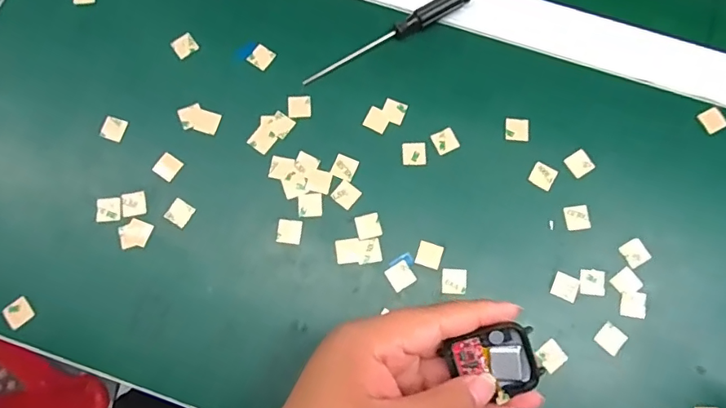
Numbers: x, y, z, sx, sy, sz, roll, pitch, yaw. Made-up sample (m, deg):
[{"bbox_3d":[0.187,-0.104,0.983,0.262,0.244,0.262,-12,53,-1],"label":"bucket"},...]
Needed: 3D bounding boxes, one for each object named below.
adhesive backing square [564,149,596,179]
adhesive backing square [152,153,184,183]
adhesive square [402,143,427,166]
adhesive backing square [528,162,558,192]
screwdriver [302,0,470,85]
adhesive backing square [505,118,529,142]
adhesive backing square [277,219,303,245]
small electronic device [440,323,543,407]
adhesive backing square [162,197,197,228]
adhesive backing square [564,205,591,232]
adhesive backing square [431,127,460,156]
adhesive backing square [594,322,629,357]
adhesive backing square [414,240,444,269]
[{"bbox_3d":[0.146,-0.027,0.333,0.016,0.004,0.016,-33,80,-3],"label":"adhesive backing square"},{"bbox_3d":[-0.131,-0.025,0.332,0.015,0.004,0.016,34,78,7],"label":"adhesive backing square"},{"bbox_3d":[0.035,-0.034,0.335,0.016,0.004,0.016,-1,78,-5],"label":"adhesive square"},{"bbox_3d":[0.121,-0.019,0.332,0.015,0.004,0.016,30,82,9],"label":"adhesive backing square"},{"bbox_3d":[0.019,-0.116,0.346,0.130,0.014,0.014,-30,78,-8],"label":"screwdriver"},{"bbox_3d":[0.106,-0.051,0.338,0.016,0.004,0.017,4,81,0],"label":"adhesive backing square"},{"bbox_3d":[-0.048,0.018,0.321,0.015,0.004,0.016,8,76,1],"label":"adhesive backing square"},{"bbox_3d":[0.068,0.082,0.254,0.043,0.013,0.035,-18,77,-5],"label":"small electronic device"},{"bbox_3d":[-0.120,0.006,0.325,0.015,0.004,0.015,32,78,7],"label":"adhesive backing square"},{"bbox_3d":[0.141,0.009,0.325,0.016,0.004,0.016,-5,76,-2],"label":"adhesive backing square"},{"bbox_3d":[0.056,-0.043,0.337,0.016,0.004,0.016,-24,80,-7],"label":"adhesive backing square"},{"bbox_3d":[0.154,0.084,0.308,0.016,0.004,0.016,40,80,12],"label":"adhesive backing square"},{"bbox_3d":[0.043,0.033,0.319,0.016,0.004,0.016,17,78,4],"label":"adhesive backing square"}]

